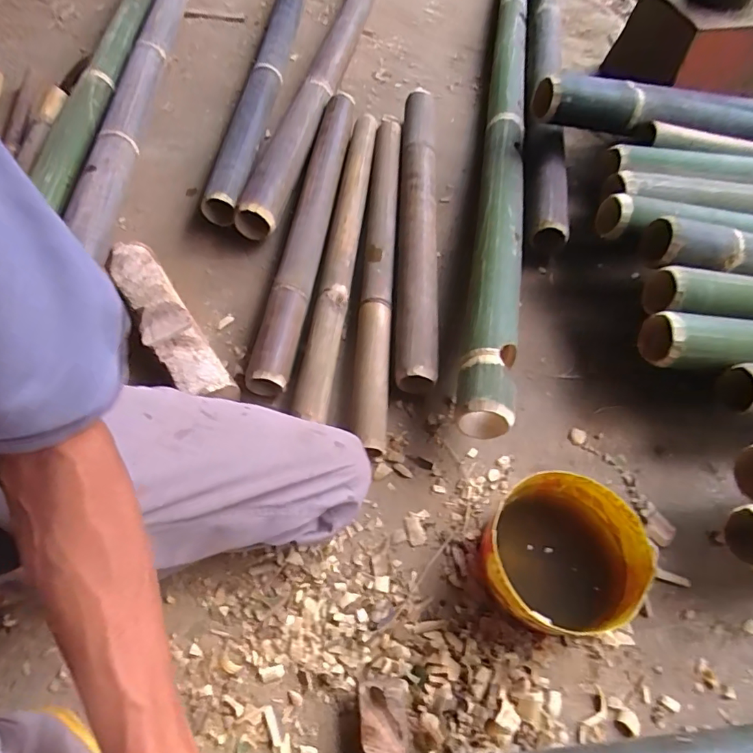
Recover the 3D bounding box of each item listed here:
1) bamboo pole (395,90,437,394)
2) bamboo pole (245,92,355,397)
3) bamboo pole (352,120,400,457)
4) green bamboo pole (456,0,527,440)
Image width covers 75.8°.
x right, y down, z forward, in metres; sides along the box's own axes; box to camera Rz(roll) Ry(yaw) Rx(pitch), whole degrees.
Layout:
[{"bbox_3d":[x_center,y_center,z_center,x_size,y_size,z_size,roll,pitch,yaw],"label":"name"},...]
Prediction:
[{"bbox_3d":[0.067,-0.265,0.808,0.068,0.062,0.634,3,60,3],"label":"bamboo pole"},{"bbox_3d":[-0.109,-0.265,0.803,0.068,0.067,0.647,6,60,5],"label":"bamboo pole"},{"bbox_3d":[0.003,-0.189,0.768,0.050,0.052,0.656,2,60,2],"label":"bamboo pole"},{"bbox_3d":[0.238,-0.498,0.886,0.070,0.052,1.316,8,59,6],"label":"green bamboo pole"}]

